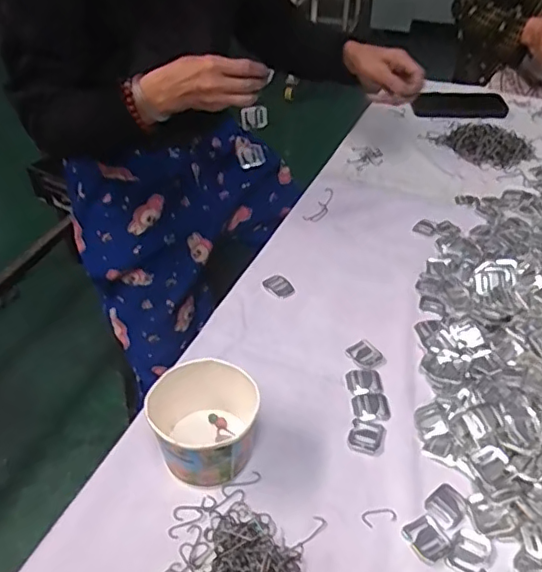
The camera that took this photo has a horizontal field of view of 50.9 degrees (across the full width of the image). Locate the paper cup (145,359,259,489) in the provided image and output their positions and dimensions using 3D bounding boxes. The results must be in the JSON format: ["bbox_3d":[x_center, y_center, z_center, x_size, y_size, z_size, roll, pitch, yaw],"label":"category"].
[{"bbox_3d":[-0.059,0.122,0.501,0.089,0.070,0.089,0,42,0],"label":"paper cup"}]

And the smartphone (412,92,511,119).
[{"bbox_3d":[0.371,-0.360,1.126,0.180,0.011,0.102,2,42,2],"label":"smartphone"}]

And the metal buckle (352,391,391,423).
[{"bbox_3d":[0.101,0.121,0.572,0.037,0.004,0.035,-6,42,-7],"label":"metal buckle"}]

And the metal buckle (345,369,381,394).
[{"bbox_3d":[0.098,0.099,0.596,0.034,0.004,0.031,-4,42,-6],"label":"metal buckle"}]

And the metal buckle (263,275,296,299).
[{"bbox_3d":[0.011,0.000,0.706,0.038,0.007,0.031,27,48,26],"label":"metal buckle"}]

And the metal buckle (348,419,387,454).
[{"bbox_3d":[0.092,0.143,0.544,0.034,0.004,0.034,8,42,8],"label":"metal buckle"}]

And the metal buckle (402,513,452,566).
[{"bbox_3d":[0.130,0.207,0.469,0.031,0.004,0.034,-21,46,-22],"label":"metal buckle"}]

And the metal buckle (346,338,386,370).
[{"bbox_3d":[0.104,0.074,0.619,0.033,0.004,0.038,-25,48,-26],"label":"metal buckle"}]

